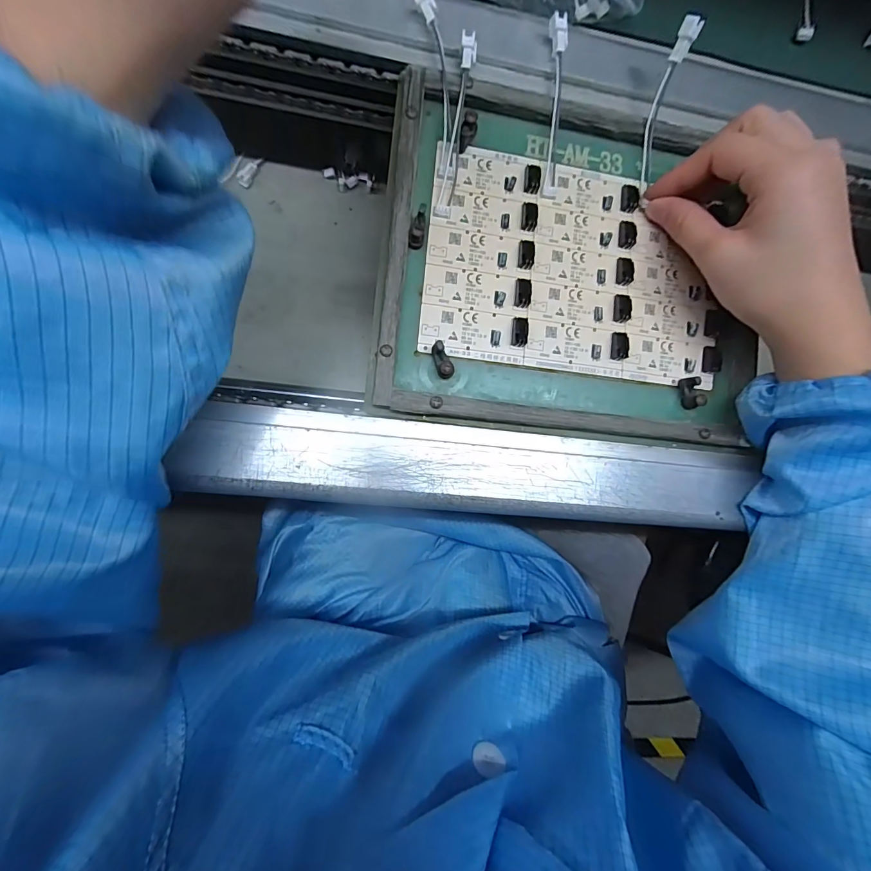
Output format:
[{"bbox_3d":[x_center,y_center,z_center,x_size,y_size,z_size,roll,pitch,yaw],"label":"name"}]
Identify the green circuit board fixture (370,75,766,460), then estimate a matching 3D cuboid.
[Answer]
[{"bbox_3d":[0.086,-0.097,0.249,0.233,0.016,0.192,6,87,-7],"label":"green circuit board fixture"}]

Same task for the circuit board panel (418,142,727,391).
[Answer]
[{"bbox_3d":[0.090,-0.104,0.252,0.190,0.007,0.126,6,87,-7],"label":"circuit board panel"}]

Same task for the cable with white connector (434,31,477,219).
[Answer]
[{"bbox_3d":[0.013,-0.179,0.235,0.010,0.018,0.096,9,87,-7],"label":"cable with white connector"}]

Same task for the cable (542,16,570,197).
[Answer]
[{"bbox_3d":[0.073,-0.198,0.243,0.011,0.019,0.096,-1,88,-7],"label":"cable"}]

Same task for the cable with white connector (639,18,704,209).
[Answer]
[{"bbox_3d":[0.138,-0.191,0.245,0.009,0.021,0.091,3,116,-7],"label":"cable with white connector"}]

